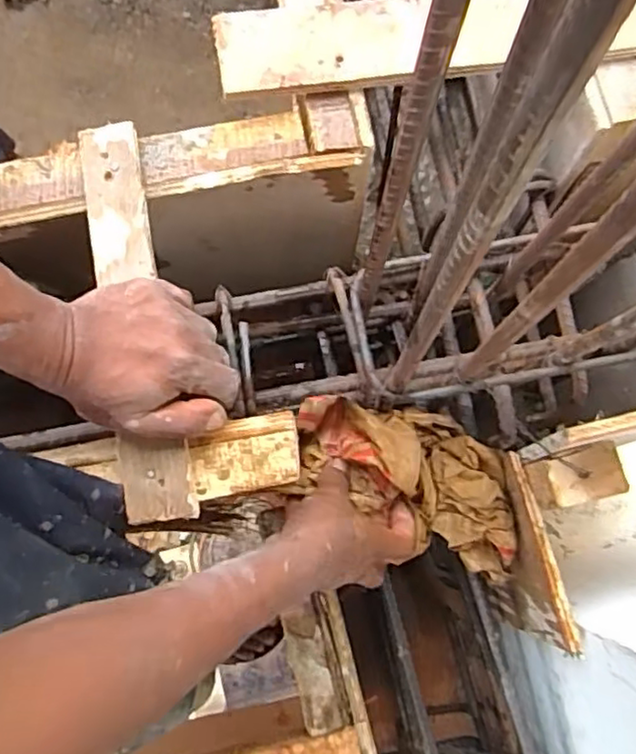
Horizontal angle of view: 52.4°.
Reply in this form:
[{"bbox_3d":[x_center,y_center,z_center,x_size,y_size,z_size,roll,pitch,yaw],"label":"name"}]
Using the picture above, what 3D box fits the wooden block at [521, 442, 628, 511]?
[{"bbox_3d":[0.204,0.079,0.510,0.059,0.051,0.039,-15,79,-4],"label":"wooden block"}]

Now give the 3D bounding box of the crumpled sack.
[{"bbox_3d":[0.082,0.079,0.550,0.224,0.073,0.108,28,79,-5],"label":"crumpled sack"}]

